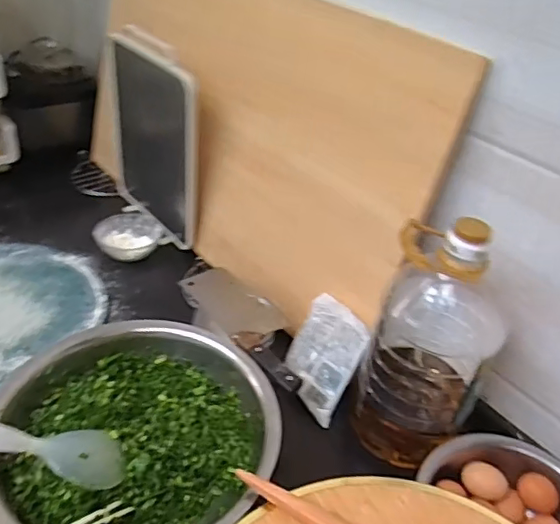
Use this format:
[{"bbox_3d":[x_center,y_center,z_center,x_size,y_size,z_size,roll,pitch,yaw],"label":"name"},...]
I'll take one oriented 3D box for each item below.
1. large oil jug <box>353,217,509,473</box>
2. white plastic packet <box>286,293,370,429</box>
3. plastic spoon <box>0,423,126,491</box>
[{"bbox_3d":[0.196,0.107,0.722,0.155,0.344,0.117,17,37,13],"label":"large oil jug"},{"bbox_3d":[0.062,0.141,0.829,0.116,0.156,0.023,40,15,36],"label":"white plastic packet"},{"bbox_3d":[-0.266,0.216,0.648,0.175,0.022,0.064,23,48,-24],"label":"plastic spoon"}]

